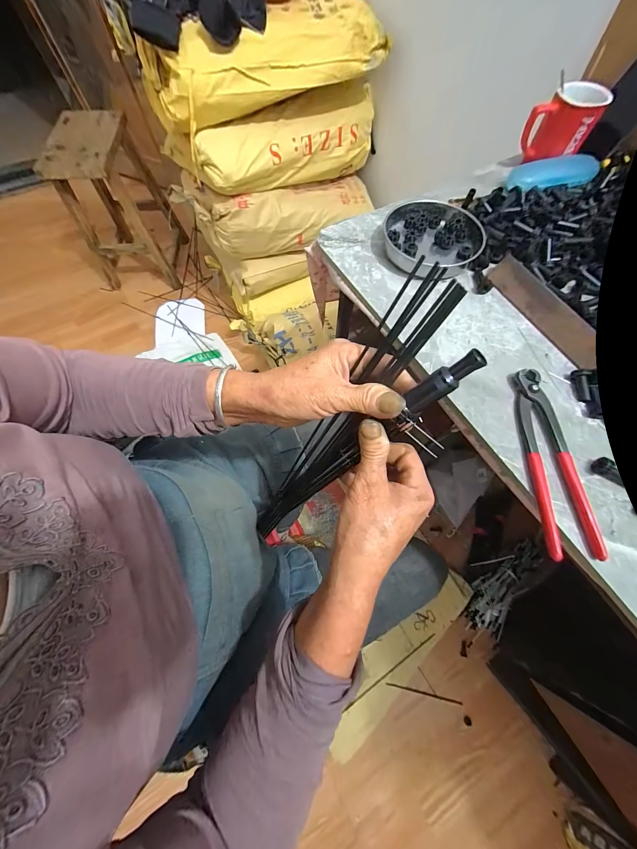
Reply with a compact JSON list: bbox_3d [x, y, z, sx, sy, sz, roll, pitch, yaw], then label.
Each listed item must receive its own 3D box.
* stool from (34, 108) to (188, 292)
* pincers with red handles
[{"bbox_3d":[-0.876,-0.951,1.274,0.337,0.484,0.434,-5,67,-2],"label":"stool"},{"bbox_3d":[0.244,0.032,0.304,0.050,0.014,0.198,2,67,1],"label":"pincers with red handles"}]

